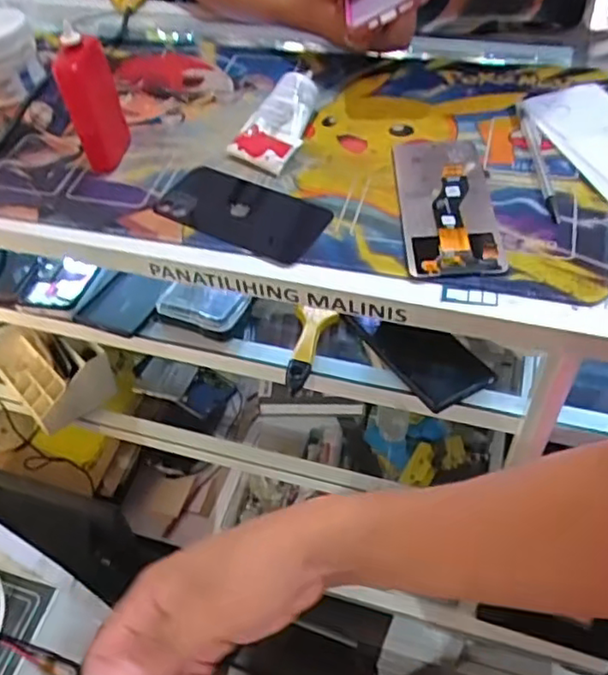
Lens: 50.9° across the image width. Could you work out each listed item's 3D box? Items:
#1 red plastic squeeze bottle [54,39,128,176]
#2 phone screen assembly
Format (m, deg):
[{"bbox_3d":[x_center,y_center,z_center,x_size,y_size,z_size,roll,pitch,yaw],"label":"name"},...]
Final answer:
[{"bbox_3d":[-0.170,-0.187,0.523,0.042,0.102,0.032,-20,53,-9],"label":"red plastic squeeze bottle"},{"bbox_3d":[0.111,-0.106,0.501,0.071,0.010,0.152,-3,52,4],"label":"phone screen assembly"}]

